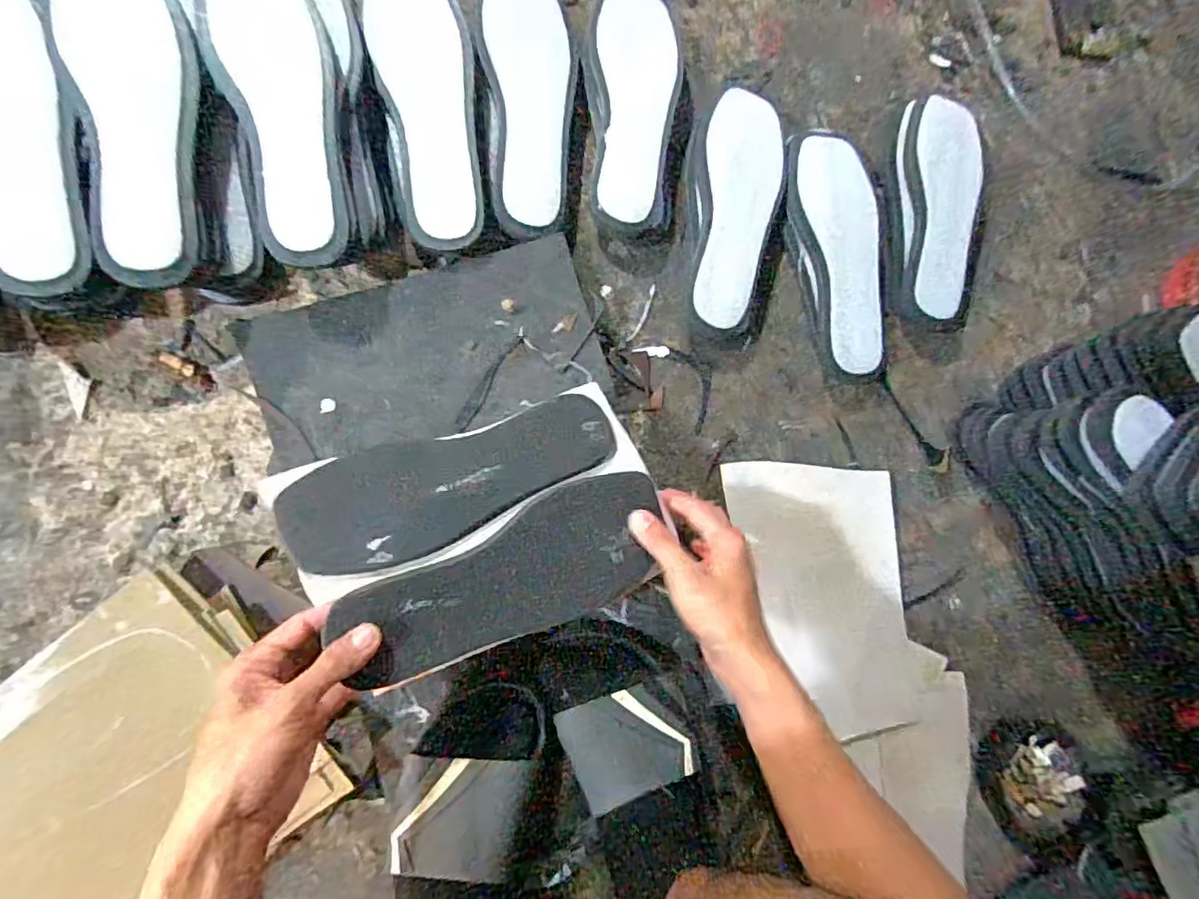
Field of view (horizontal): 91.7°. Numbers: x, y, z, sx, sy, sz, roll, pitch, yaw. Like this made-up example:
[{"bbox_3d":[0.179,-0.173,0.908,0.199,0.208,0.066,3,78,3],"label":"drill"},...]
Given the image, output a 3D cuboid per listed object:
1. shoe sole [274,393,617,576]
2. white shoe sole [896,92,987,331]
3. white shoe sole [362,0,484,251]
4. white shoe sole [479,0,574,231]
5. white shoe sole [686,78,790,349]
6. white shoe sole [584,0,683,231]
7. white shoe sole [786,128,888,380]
[{"bbox_3d":[-0.104,0.025,0.442,0.247,0.007,0.084,-17,80,-18],"label":"shoe sole"},{"bbox_3d":[0.349,-0.249,0.608,0.096,0.040,0.240,9,84,-7],"label":"white shoe sole"},{"bbox_3d":[-0.146,-0.301,0.506,0.081,0.022,0.239,-12,87,-9],"label":"white shoe sole"},{"bbox_3d":[-0.065,-0.316,0.524,0.077,0.012,0.236,0,85,-8],"label":"white shoe sole"},{"bbox_3d":[0.131,-0.224,0.569,0.093,0.043,0.247,2,84,-8],"label":"white shoe sole"},{"bbox_3d":[0.027,-0.329,0.565,0.086,0.035,0.239,7,84,-8],"label":"white shoe sole"},{"bbox_3d":[0.241,-0.195,0.583,0.084,0.032,0.248,-10,86,-9],"label":"white shoe sole"}]

